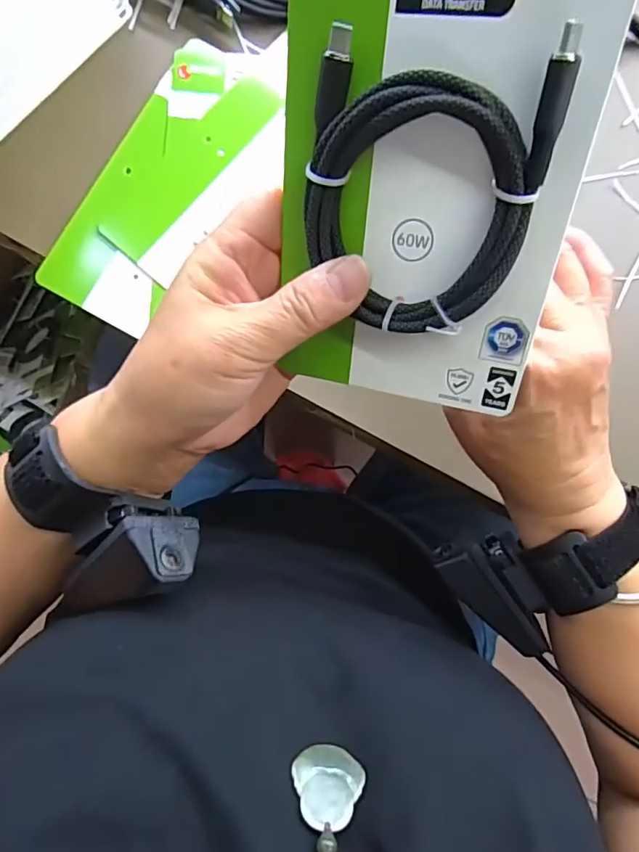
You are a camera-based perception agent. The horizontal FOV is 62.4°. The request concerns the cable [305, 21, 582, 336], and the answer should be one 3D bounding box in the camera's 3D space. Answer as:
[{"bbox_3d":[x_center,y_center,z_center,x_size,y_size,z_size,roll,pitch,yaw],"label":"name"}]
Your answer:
[{"bbox_3d":[0.033,-0.076,0.176,0.075,0.010,0.089,14,122,14],"label":"cable"}]

